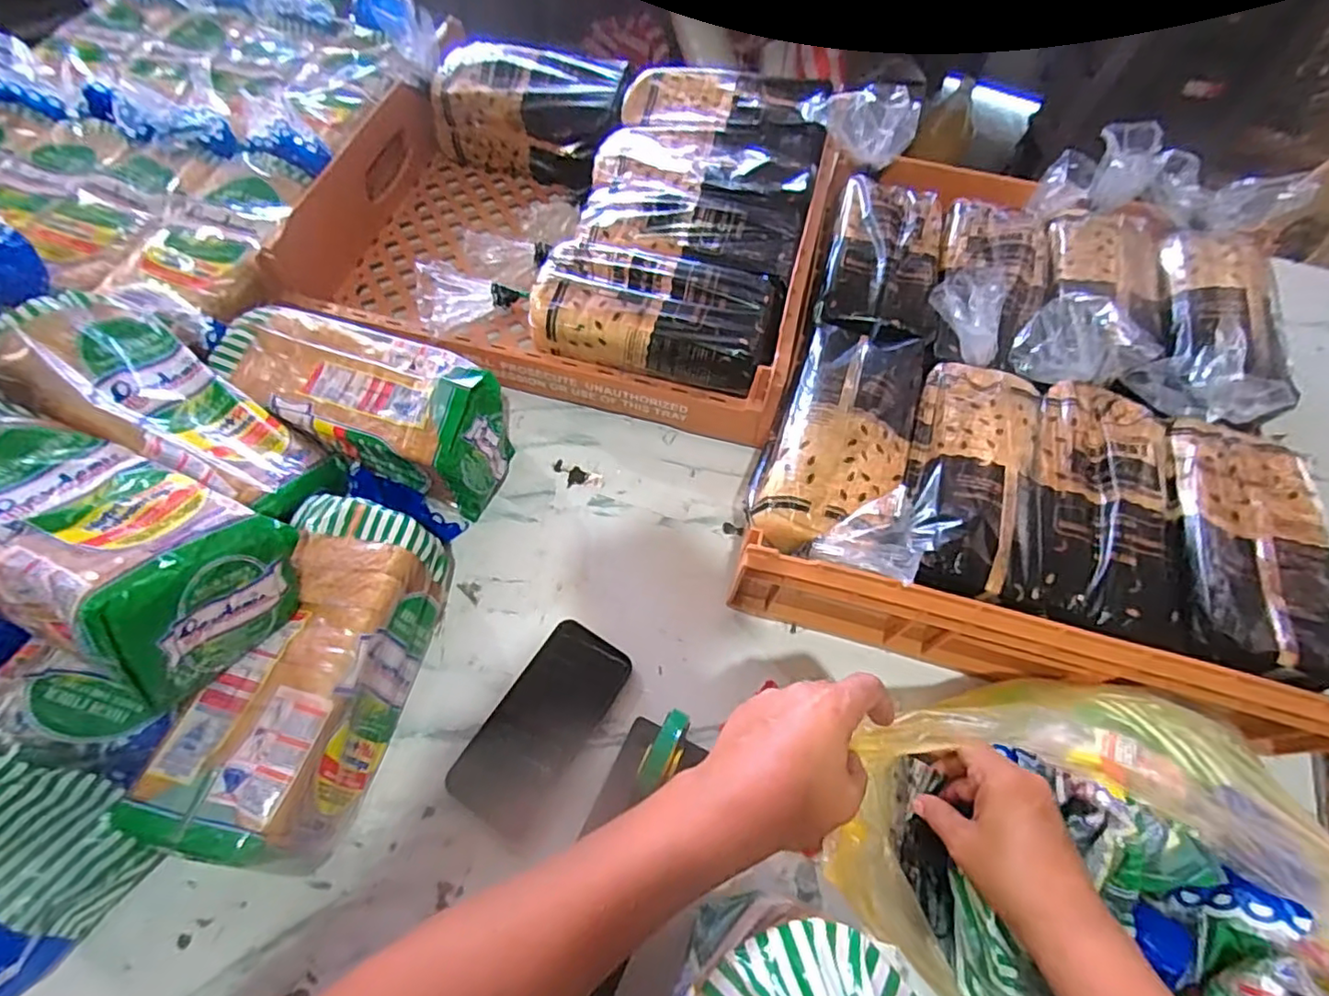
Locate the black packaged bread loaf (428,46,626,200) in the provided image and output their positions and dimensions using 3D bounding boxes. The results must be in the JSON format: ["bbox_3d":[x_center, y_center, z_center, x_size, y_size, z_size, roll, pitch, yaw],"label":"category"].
[{"bbox_3d":[-0.177,-0.508,0.834,0.241,0.100,0.131,10,64,3],"label":"black packaged bread loaf"}]

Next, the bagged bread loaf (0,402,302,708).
[{"bbox_3d":[-0.414,0.029,0.457,0.265,0.117,0.139,23,44,13],"label":"bagged bread loaf"}]

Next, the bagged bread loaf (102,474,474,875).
[{"bbox_3d":[-0.266,0.131,0.497,0.119,0.119,0.299,19,64,7],"label":"bagged bread loaf"}]

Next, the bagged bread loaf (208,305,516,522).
[{"bbox_3d":[-0.290,-0.087,0.612,0.277,0.118,0.130,24,65,9],"label":"bagged bread loaf"}]

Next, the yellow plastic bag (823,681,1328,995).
[{"bbox_3d":[0.267,0.208,0.368,0.286,0.210,0.218,25,65,10],"label":"yellow plastic bag"}]

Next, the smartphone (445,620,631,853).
[{"bbox_3d":[-0.103,0.193,0.527,0.081,0.005,0.170,33,70,4],"label":"smartphone"}]

